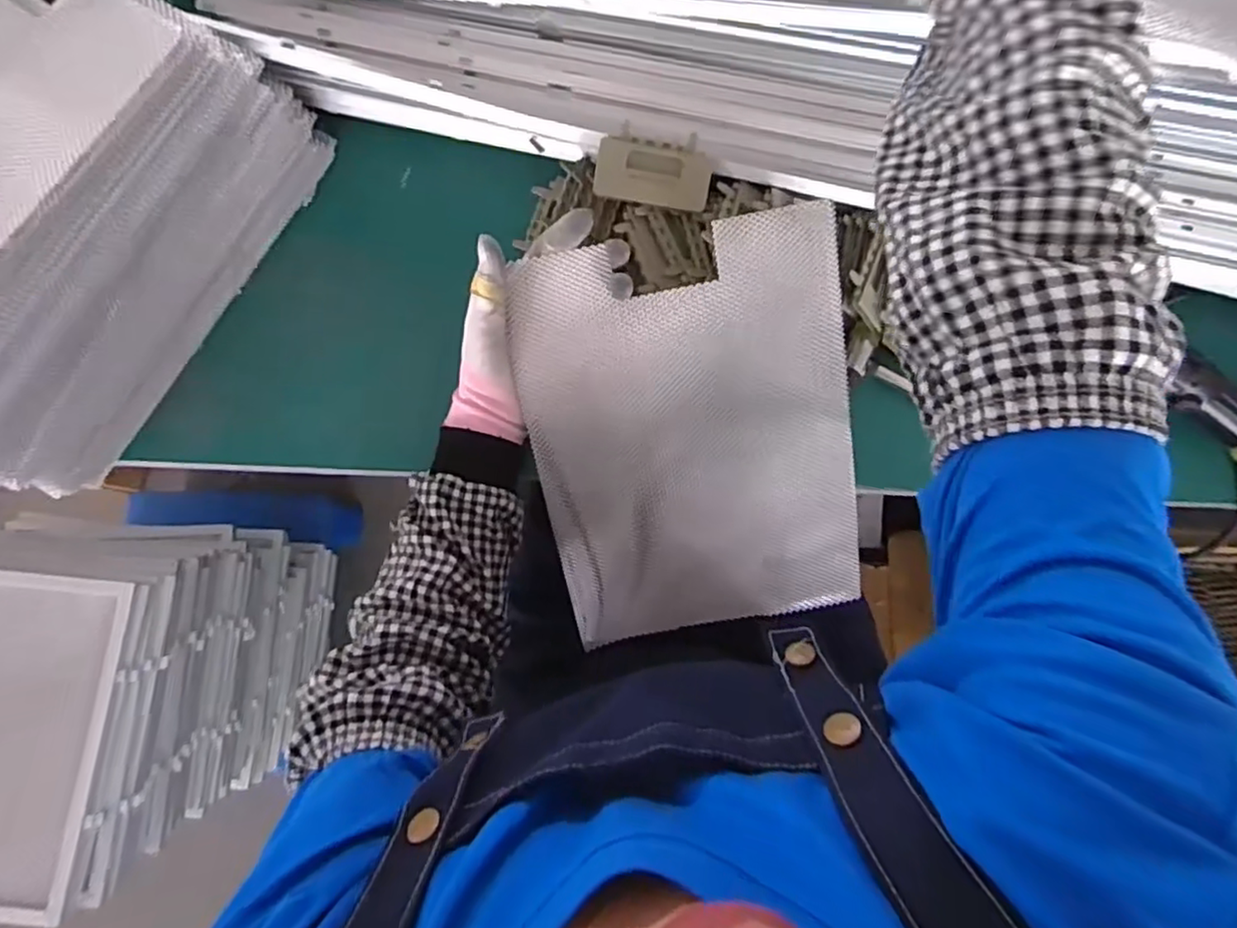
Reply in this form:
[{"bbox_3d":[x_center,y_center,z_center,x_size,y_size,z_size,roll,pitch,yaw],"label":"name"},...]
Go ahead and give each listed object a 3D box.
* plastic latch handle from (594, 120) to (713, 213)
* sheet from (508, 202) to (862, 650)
[{"bbox_3d":[0.027,-0.222,0.492,0.084,0.010,0.052,7,101,-5],"label":"plastic latch handle"},{"bbox_3d":[0.062,-0.013,0.509,0.241,0.019,0.314,-11,106,0],"label":"sheet"}]

